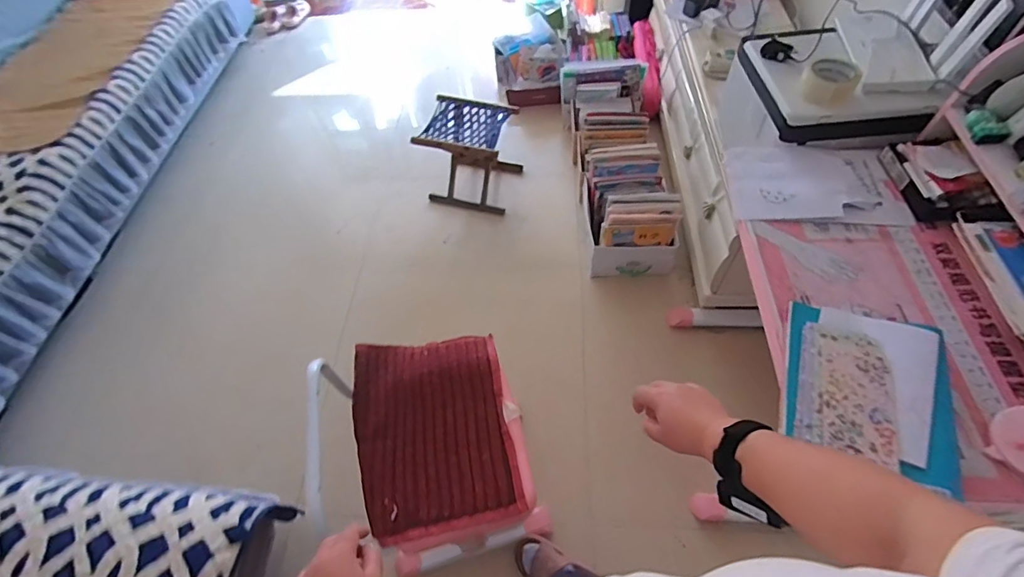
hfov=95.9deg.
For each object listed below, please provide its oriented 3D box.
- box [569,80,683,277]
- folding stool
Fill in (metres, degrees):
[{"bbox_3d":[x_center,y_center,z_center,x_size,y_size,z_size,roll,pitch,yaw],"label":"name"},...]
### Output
[{"bbox_3d":[0.381,-0.443,1.700,0.291,0.318,0.799,-8,58,2],"label":"box"},{"bbox_3d":[-0.153,-0.500,1.775,0.300,0.387,0.278,10,61,13],"label":"folding stool"}]

